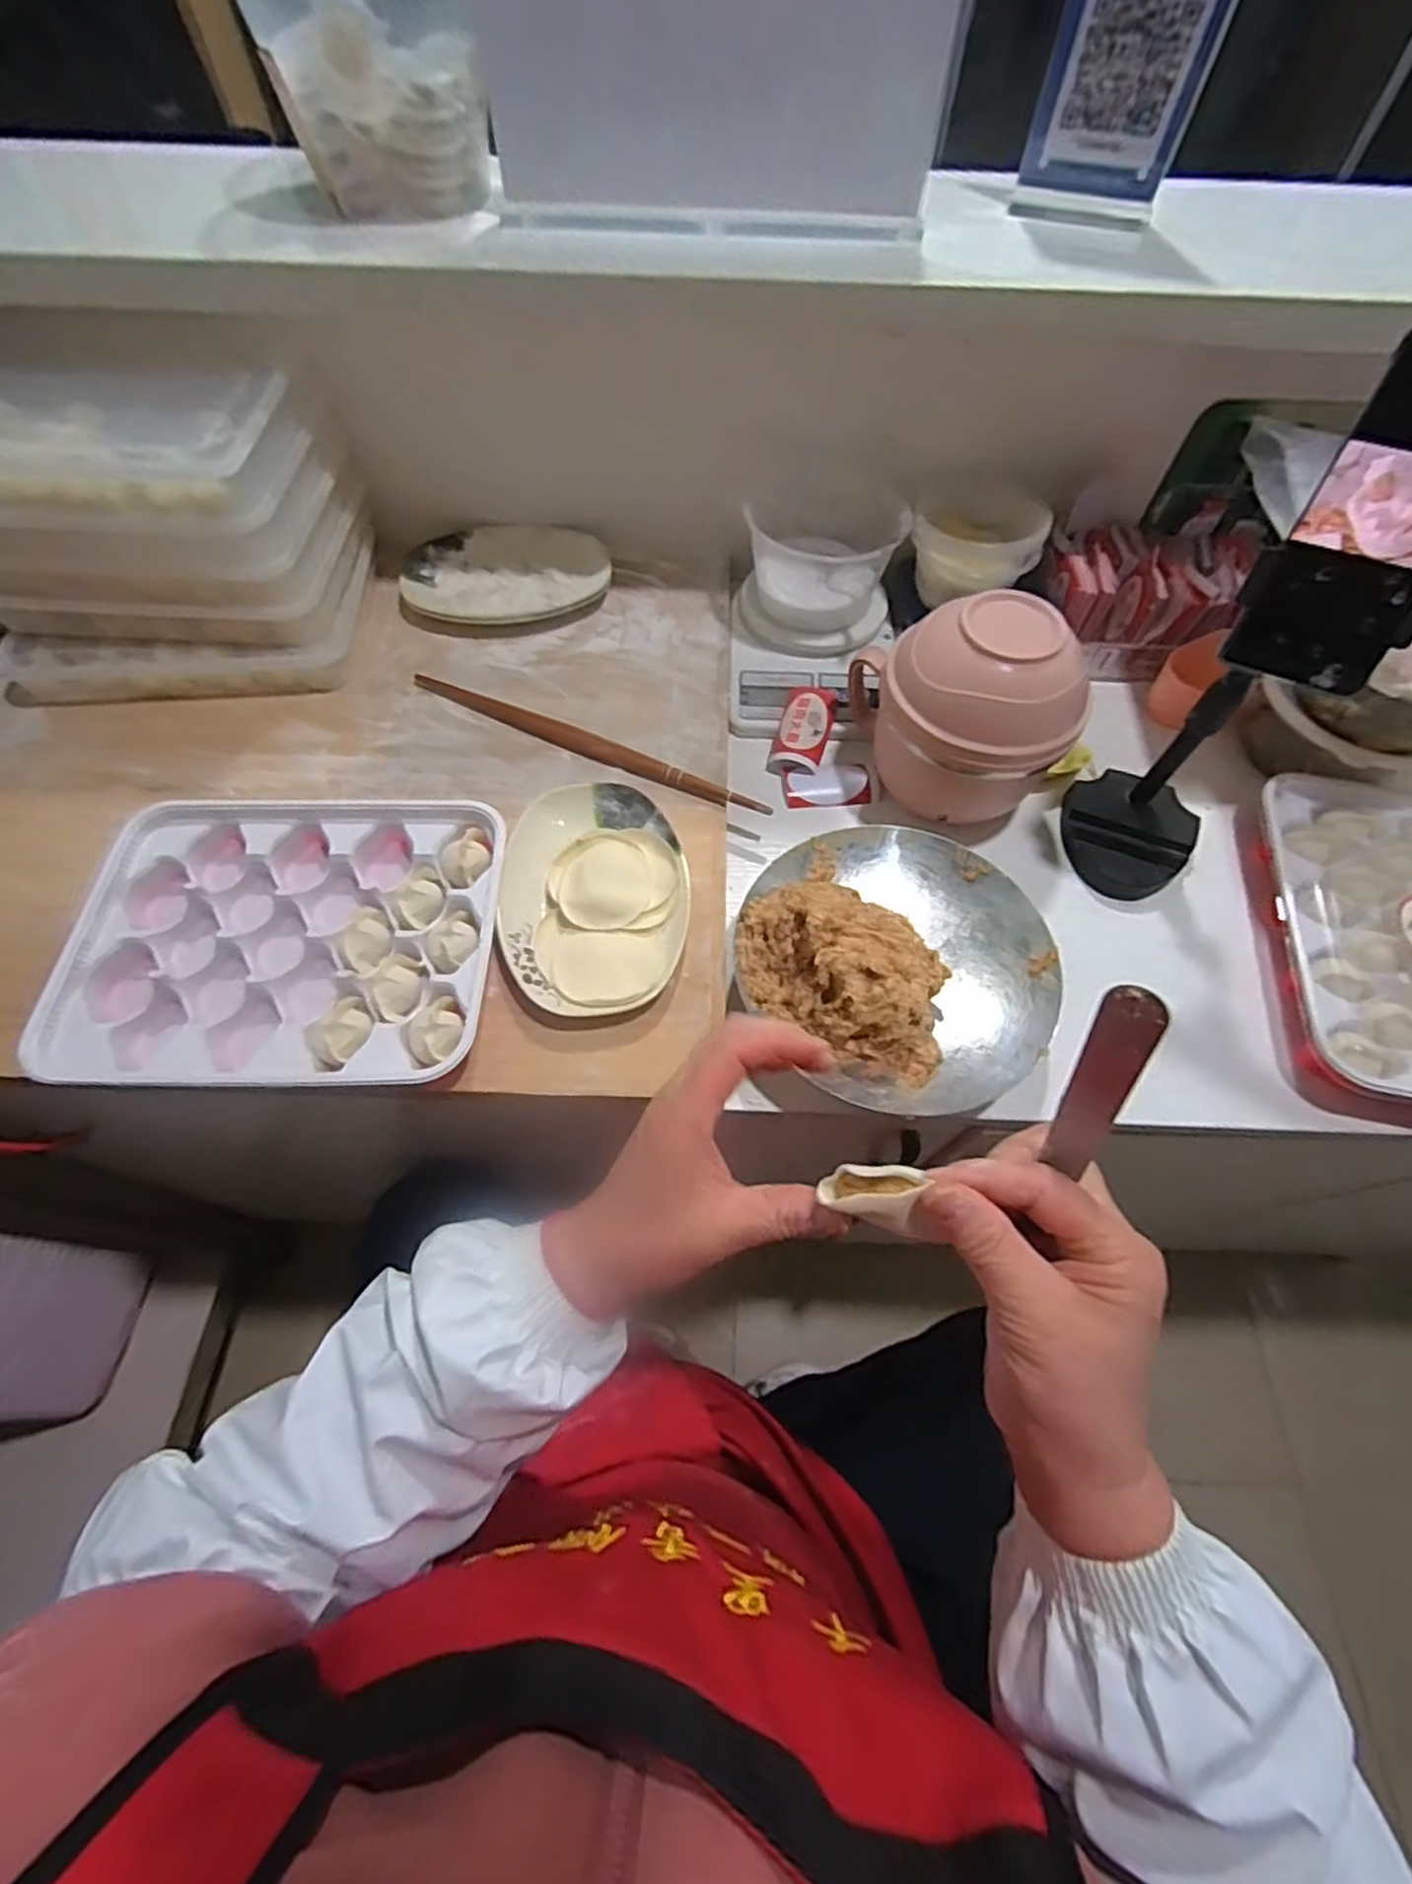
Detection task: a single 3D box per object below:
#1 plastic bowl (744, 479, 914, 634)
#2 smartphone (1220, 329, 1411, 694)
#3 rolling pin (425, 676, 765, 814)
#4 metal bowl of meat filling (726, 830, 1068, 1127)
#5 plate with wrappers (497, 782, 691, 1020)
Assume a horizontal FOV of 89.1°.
[{"bbox_3d":[0.104,-0.356,0.669,0.123,0.080,0.122,1,61,-1],"label":"plastic bowl"},{"bbox_3d":[0.355,-0.219,0.377,0.071,0.156,0.016,25,31,13],"label":"smartphone"},{"bbox_3d":[-0.105,-0.173,0.621,0.343,0.018,0.019,23,63,11],"label":"rolling pin"},{"bbox_3d":[0.139,0.003,0.505,0.208,0.063,0.222,1,61,-1],"label":"metal bowl of meat filling"},{"bbox_3d":[-0.082,-0.036,0.533,0.133,0.020,0.192,-1,61,-2],"label":"plate with wrappers"}]

